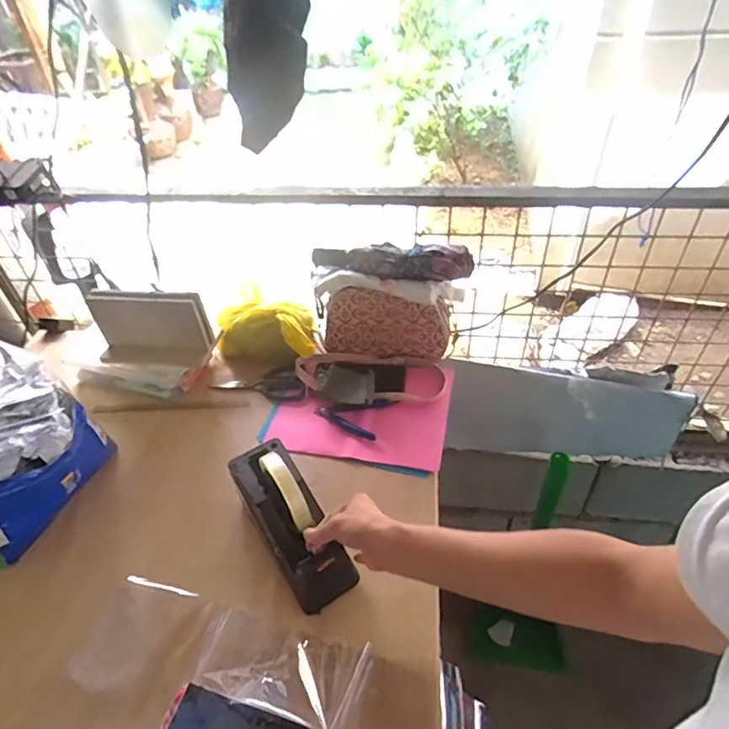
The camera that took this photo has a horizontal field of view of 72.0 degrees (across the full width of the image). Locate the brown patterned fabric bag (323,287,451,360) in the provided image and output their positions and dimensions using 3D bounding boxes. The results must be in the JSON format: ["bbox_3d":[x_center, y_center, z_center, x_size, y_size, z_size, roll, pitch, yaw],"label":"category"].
[{"bbox_3d":[0.039,-0.072,0.904,0.224,0.132,0.040,-1,42,2],"label":"brown patterned fabric bag"}]

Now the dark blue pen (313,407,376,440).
[{"bbox_3d":[-0.033,0.093,0.800,0.116,0.010,0.016,26,50,28],"label":"dark blue pen"}]

